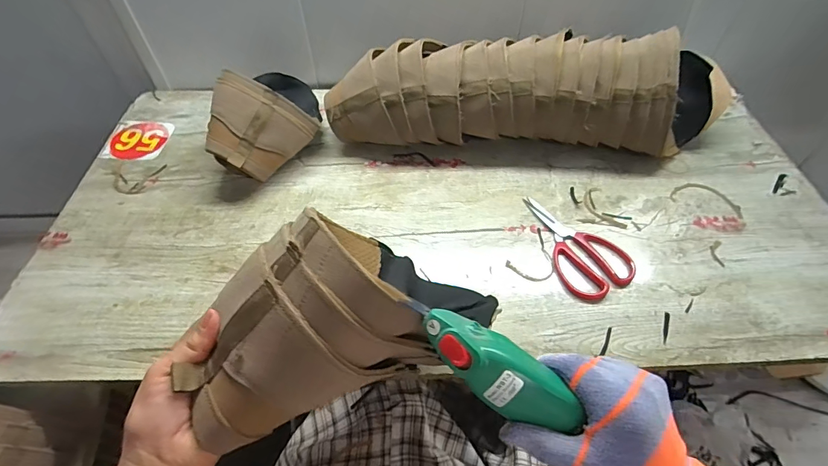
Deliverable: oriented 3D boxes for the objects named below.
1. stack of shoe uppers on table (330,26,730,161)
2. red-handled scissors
[{"bbox_3d":[0.191,-0.228,0.705,0.656,0.170,0.151,4,50,3],"label":"stack of shoe uppers on table"},{"bbox_3d":[0.227,0.010,0.613,0.099,0.010,0.189,-19,53,-15],"label":"red-handled scissors"}]

